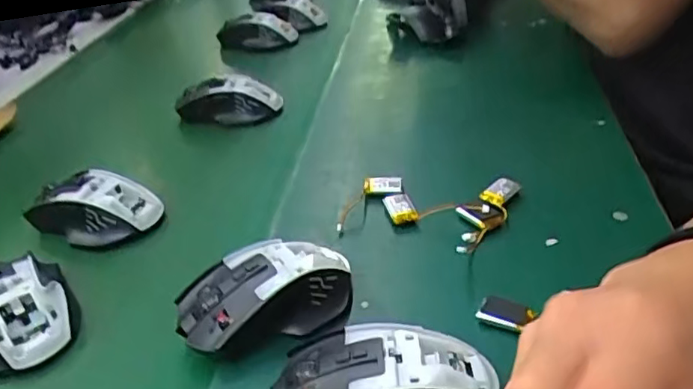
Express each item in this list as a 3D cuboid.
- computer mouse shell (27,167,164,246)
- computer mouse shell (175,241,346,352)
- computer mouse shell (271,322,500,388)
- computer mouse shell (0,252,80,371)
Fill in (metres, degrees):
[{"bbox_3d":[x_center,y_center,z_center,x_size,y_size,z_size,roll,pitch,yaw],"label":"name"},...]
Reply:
[{"bbox_3d":[-0.211,0.008,0.486,0.102,0.035,0.064,4,37,16],"label":"computer mouse shell"},{"bbox_3d":[-0.050,0.061,0.376,0.116,0.040,0.064,-19,37,-16],"label":"computer mouse shell"},{"bbox_3d":[0.019,0.096,0.304,0.112,0.033,0.067,-1,32,6],"label":"computer mouse shell"},{"bbox_3d":[-0.222,0.077,0.387,0.070,0.037,0.080,-29,40,-28],"label":"computer mouse shell"}]

